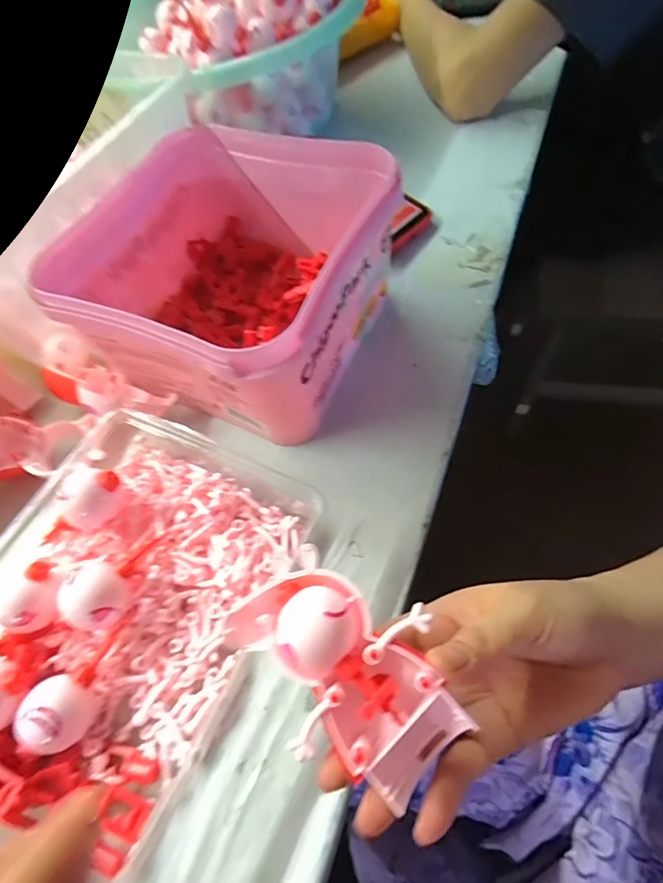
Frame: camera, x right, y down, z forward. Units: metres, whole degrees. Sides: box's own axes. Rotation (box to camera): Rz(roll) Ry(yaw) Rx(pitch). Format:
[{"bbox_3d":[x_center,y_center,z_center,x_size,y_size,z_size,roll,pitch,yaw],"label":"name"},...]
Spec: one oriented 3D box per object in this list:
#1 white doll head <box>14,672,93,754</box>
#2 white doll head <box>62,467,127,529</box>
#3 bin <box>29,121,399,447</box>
[{"bbox_3d":[-0.142,0.139,0.229,0.028,0.028,0.033,-12,59,1],"label":"white doll head"},{"bbox_3d":[-0.138,0.035,0.259,0.025,0.027,0.032,9,62,14],"label":"white doll head"},{"bbox_3d":[-0.069,-0.122,0.320,0.186,0.103,0.189,20,65,19],"label":"bin"}]

